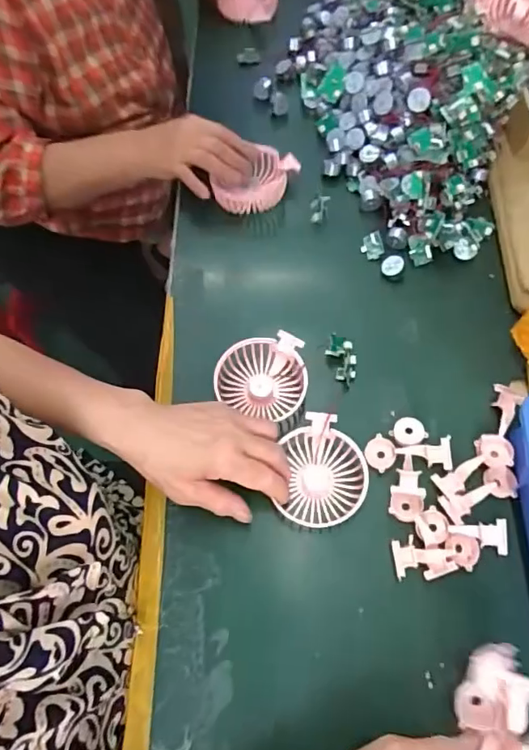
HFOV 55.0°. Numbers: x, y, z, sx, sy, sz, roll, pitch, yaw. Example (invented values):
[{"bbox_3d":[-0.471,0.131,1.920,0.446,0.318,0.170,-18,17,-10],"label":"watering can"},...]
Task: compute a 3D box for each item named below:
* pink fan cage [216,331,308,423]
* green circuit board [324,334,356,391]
[{"bbox_3d":[-0.003,0.005,0.510,0.093,0.034,0.084,-21,89,-6],"label":"pink fan cage"},{"bbox_3d":[0.079,-0.013,0.524,0.027,0.020,0.054,-5,67,-3],"label":"green circuit board"}]

